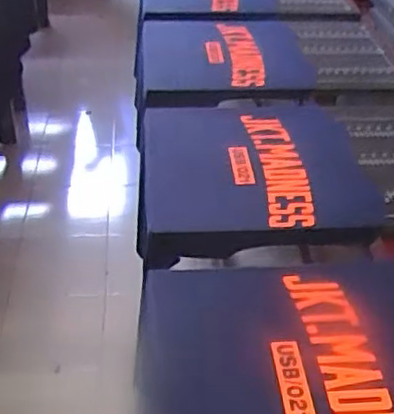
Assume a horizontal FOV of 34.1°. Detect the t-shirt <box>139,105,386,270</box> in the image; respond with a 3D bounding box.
[{"bbox_3d":[0.096,-0.063,1.165,0.393,0.086,0.404,-2,37,-5],"label":"t-shirt"}]

